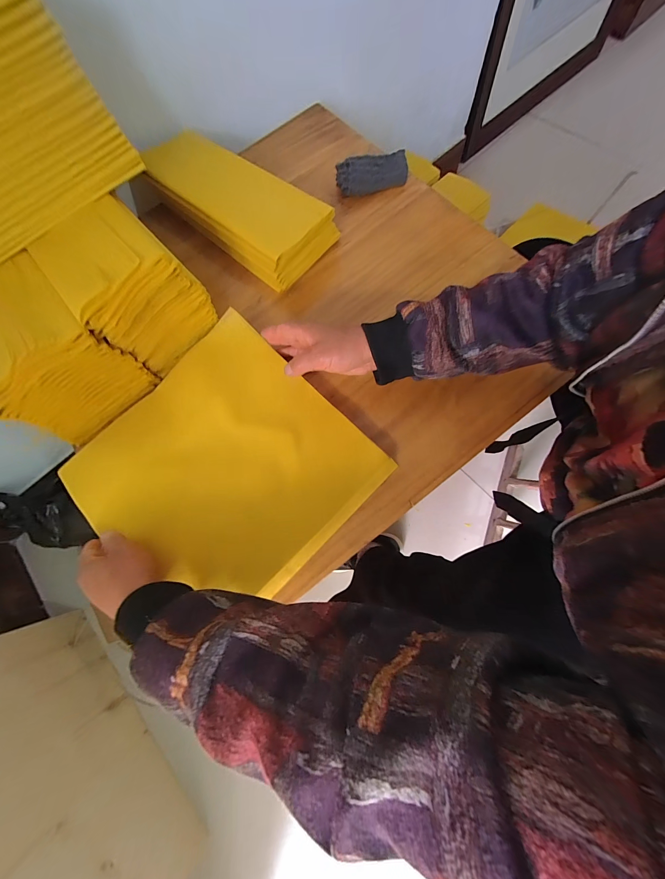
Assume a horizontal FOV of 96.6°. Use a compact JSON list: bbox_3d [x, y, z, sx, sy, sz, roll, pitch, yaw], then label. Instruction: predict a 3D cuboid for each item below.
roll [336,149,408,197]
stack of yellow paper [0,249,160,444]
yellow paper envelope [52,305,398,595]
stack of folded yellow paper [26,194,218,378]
[{"bbox_3d":[0.062,-0.428,0.477,0.112,0.033,0.050,-12,75,2],"label":"roll"},{"bbox_3d":[-0.362,-0.112,0.376,0.138,0.125,0.178,-45,76,-6],"label":"stack of yellow paper"},{"bbox_3d":[-0.133,0.030,0.366,0.309,0.024,0.290,43,82,11],"label":"yellow paper envelope"},{"bbox_3d":[-0.259,-0.197,0.376,0.152,0.135,0.129,41,83,14],"label":"stack of folded yellow paper"}]

